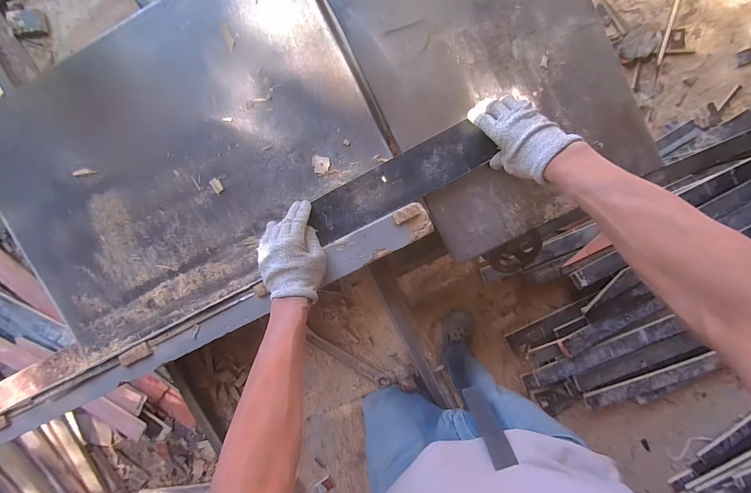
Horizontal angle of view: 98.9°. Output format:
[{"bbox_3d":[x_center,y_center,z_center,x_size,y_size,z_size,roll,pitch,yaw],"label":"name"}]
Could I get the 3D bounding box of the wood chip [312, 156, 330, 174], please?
[{"bbox_3d":[-0.097,-0.145,0.569,0.030,0.005,0.028,9,88,7],"label":"wood chip"}]

